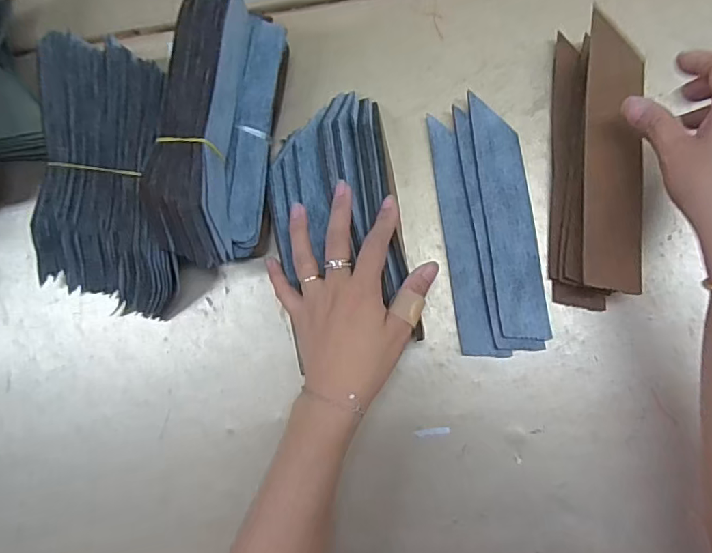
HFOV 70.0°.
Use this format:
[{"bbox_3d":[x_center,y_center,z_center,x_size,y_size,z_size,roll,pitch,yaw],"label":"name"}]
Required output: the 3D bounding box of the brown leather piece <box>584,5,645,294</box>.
[{"bbox_3d":[0.187,-0.088,0.367,0.039,0.007,0.192,0,91,7],"label":"brown leather piece"}]

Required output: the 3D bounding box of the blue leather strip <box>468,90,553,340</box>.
[{"bbox_3d":[0.122,-0.048,0.408,0.041,0.005,0.195,-8,83,-5],"label":"blue leather strip"}]

